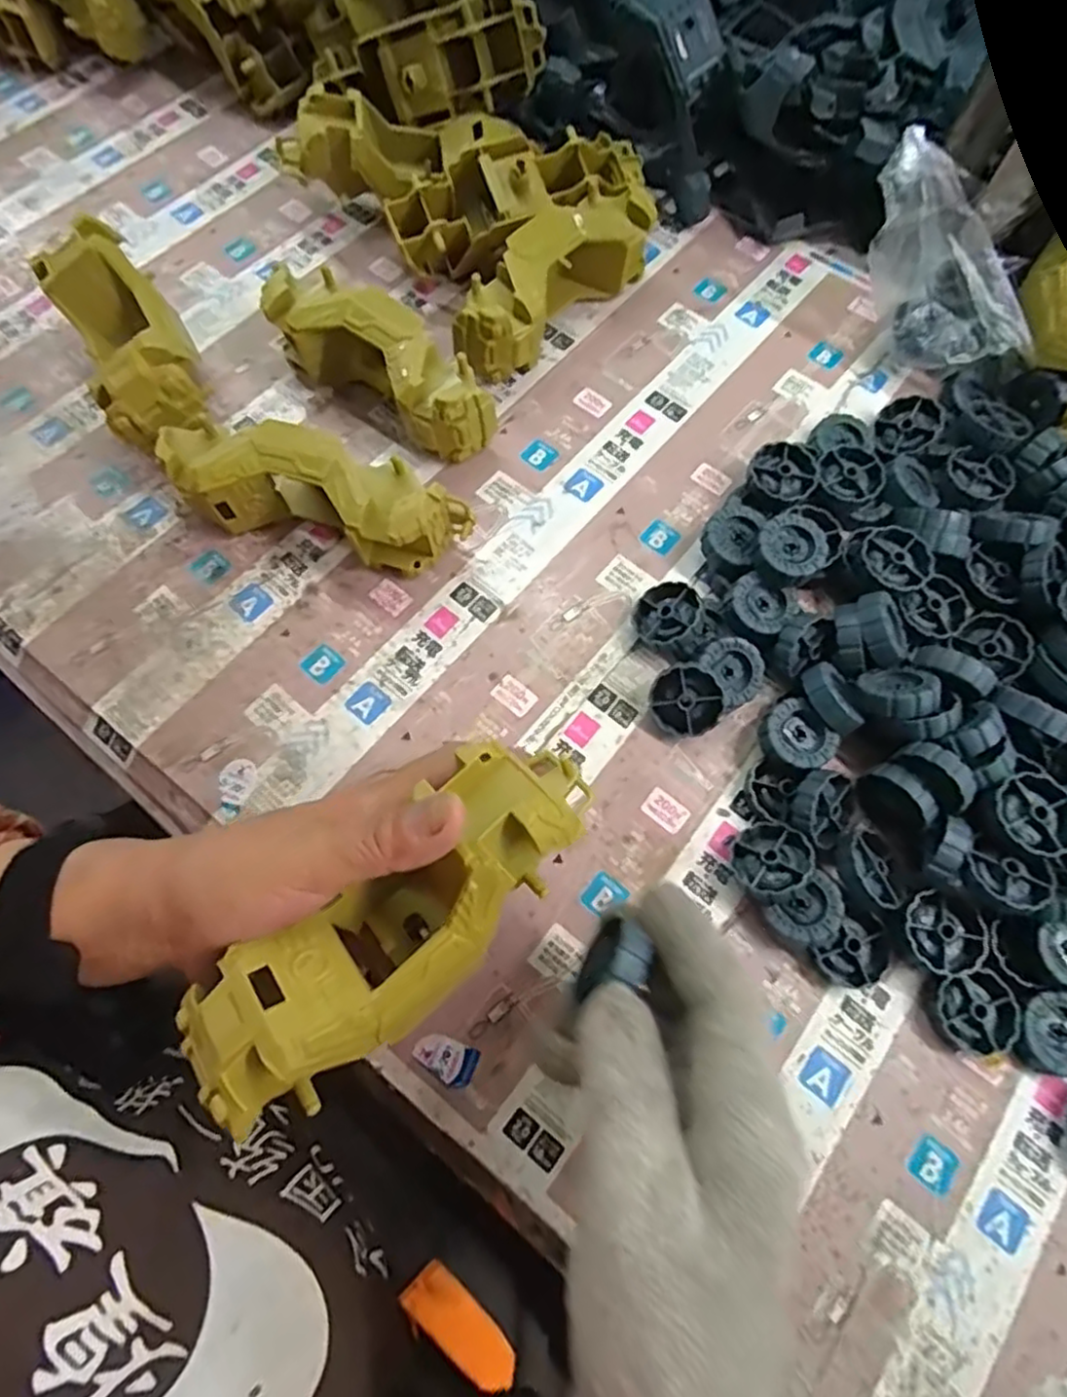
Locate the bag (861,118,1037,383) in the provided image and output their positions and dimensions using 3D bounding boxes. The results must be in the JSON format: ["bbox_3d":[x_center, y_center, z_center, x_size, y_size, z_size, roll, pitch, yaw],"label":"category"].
[{"bbox_3d":[0.252,-0.257,0.422,0.057,0.101,0.120,-36,76,-13],"label":"bag"}]

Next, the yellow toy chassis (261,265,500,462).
[{"bbox_3d":[-0.094,-0.202,0.422,0.159,0.064,0.049,37,74,10],"label":"yellow toy chassis"}]

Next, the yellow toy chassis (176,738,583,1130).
[{"bbox_3d":[-0.046,0.082,0.259,0.167,0.055,0.059,-39,75,-16],"label":"yellow toy chassis"}]

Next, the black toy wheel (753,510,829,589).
[{"bbox_3d":[0.141,-0.082,0.376,0.035,0.016,0.036,0,72,-1],"label":"black toy wheel"}]

